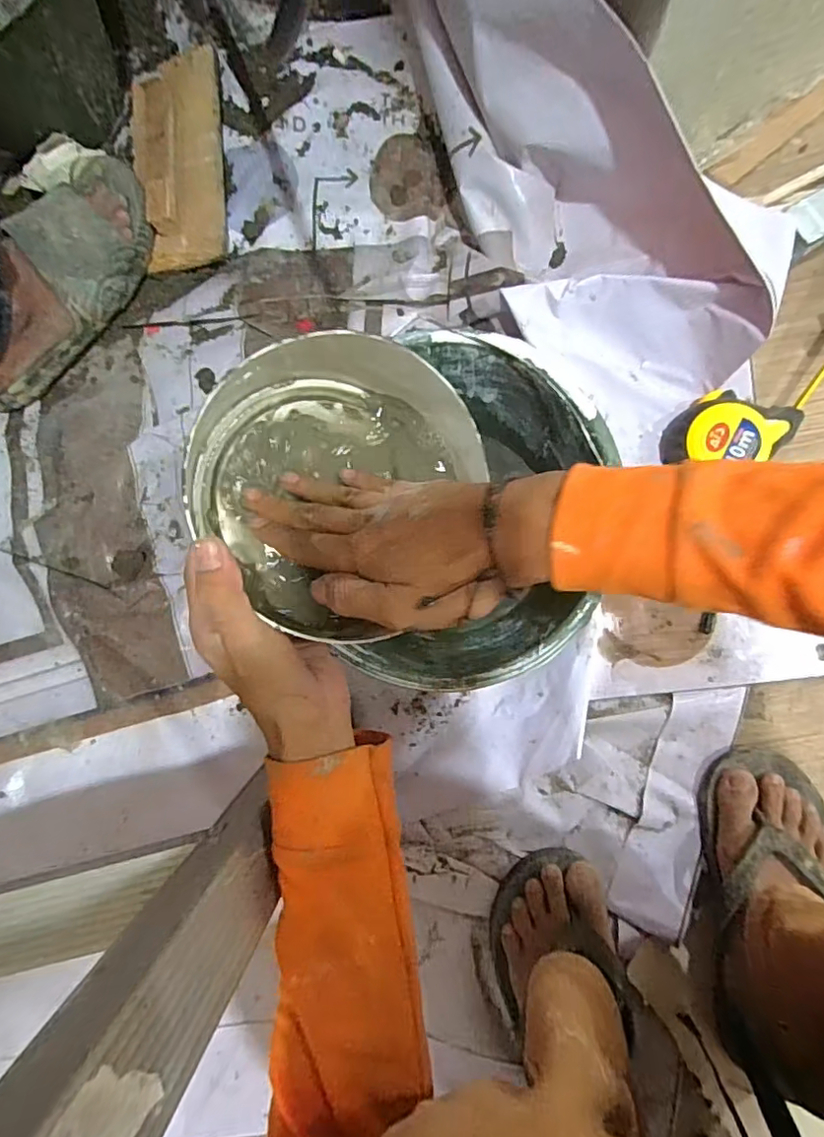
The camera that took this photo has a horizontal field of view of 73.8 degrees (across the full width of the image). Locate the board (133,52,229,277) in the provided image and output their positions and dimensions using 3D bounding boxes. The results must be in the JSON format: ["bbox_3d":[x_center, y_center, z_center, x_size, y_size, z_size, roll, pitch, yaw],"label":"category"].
[{"bbox_3d":[-0.244,-0.437,0.583,0.092,0.035,0.231,-7,85,5],"label":"board"}]

